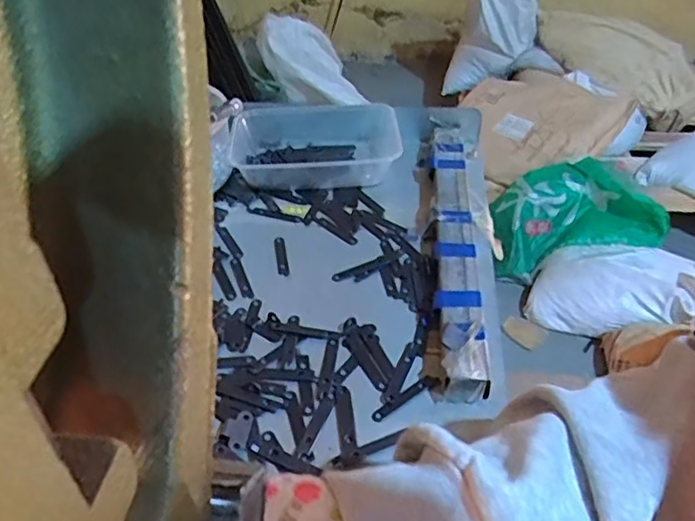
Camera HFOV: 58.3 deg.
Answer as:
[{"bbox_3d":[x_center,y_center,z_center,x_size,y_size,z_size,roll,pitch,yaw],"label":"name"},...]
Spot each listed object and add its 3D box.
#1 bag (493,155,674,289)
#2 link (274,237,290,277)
[{"bbox_3d":[0.627,-0.119,1.774,0.505,0.182,0.276,-7,40,-7],"label":"bag"},{"bbox_3d":[-0.055,-0.005,0.519,0.009,0.004,0.051,-7,40,-7],"label":"link"}]

